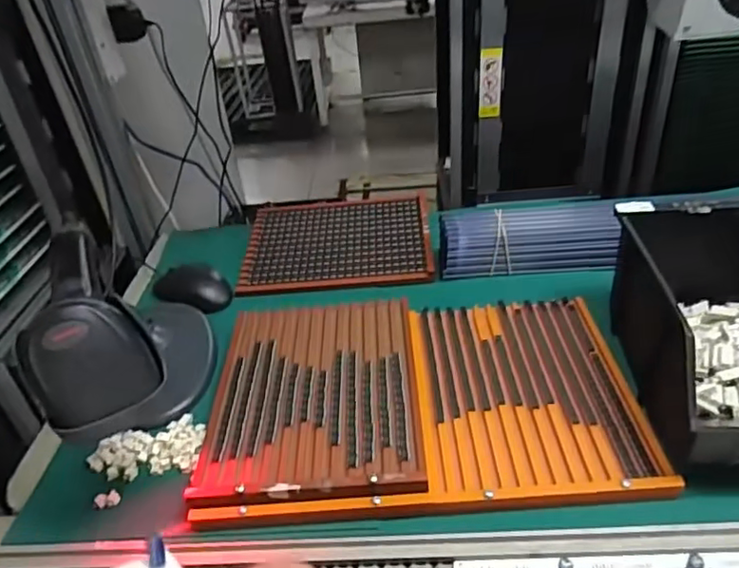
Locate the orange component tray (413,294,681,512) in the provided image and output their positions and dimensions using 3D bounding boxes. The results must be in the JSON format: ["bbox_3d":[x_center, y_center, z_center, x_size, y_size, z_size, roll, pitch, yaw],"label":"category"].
[{"bbox_3d":[0.134,0.089,0.522,0.184,0.010,0.237,-4,35,3],"label":"orange component tray"}]

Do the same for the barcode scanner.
[{"bbox_3d":[-0.194,0.008,0.400,0.073,0.069,0.186,-17,54,-15],"label":"barcode scanner"}]

